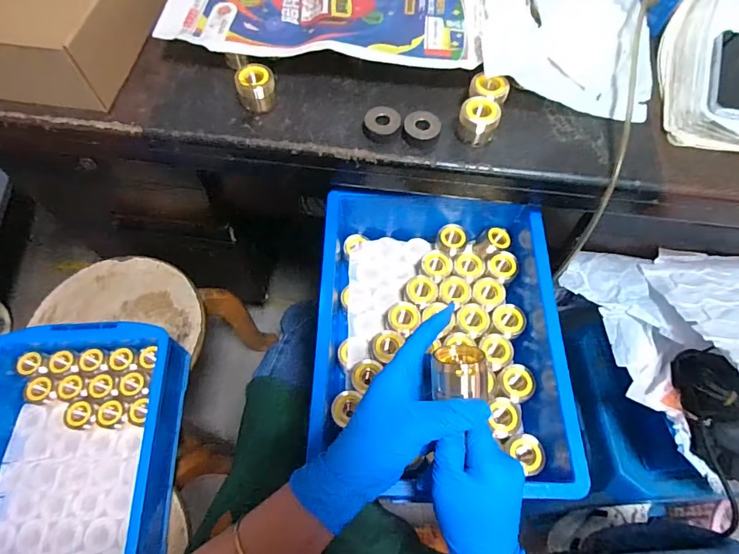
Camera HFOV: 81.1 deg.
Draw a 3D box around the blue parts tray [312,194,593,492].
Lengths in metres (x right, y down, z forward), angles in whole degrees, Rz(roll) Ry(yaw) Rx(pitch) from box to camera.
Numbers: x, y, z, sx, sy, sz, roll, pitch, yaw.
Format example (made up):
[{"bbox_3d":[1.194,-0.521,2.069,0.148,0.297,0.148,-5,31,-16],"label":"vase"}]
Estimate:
[{"bbox_3d":[0.075,0.058,0.519,0.261,0.108,0.356,0,64,-1],"label":"blue parts tray"}]

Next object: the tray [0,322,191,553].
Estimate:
[{"bbox_3d":[-0.397,0.253,0.588,0.236,0.116,0.364,-2,64,-2],"label":"tray"}]

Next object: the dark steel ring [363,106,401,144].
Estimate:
[{"bbox_3d":[0.014,-0.167,0.479,0.041,0.019,0.039,0,64,-1],"label":"dark steel ring"}]

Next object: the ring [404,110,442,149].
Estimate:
[{"bbox_3d":[0.058,-0.162,0.474,0.040,0.021,0.033,2,64,0],"label":"ring"}]

